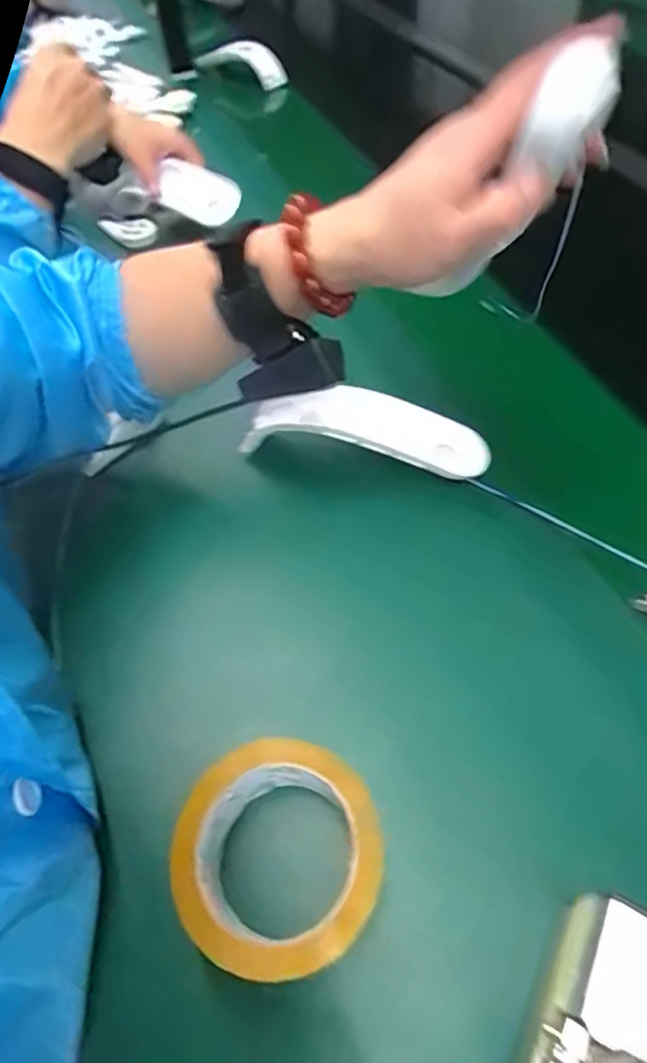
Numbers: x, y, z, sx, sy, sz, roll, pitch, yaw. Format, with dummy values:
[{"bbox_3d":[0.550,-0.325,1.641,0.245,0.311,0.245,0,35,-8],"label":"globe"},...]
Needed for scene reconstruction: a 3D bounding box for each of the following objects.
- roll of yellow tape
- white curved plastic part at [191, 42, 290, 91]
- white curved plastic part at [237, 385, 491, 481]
[{"bbox_3d":[-0.023,0.169,0.307,0.101,0.048,0.101,-1,57,1],"label":"roll of yellow tape"},{"bbox_3d":[-0.146,-0.833,1.032,0.193,0.049,0.034,31,63,20],"label":"white curved plastic part"},{"bbox_3d":[0.035,-0.078,0.480,0.203,0.054,0.054,12,58,10],"label":"white curved plastic part"}]

